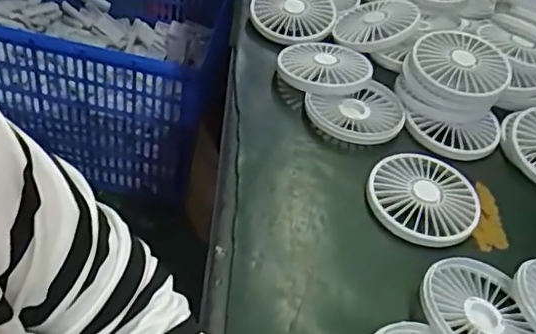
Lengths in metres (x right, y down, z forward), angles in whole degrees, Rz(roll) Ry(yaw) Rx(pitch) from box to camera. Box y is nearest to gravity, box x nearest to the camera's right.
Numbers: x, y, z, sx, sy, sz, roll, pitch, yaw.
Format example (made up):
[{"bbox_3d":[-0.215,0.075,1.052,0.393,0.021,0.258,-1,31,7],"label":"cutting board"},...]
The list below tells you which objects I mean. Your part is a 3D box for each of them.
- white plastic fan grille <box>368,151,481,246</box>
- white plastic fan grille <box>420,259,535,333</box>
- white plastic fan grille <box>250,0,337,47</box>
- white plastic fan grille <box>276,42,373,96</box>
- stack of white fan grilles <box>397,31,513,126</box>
[{"bbox_3d":[0.123,0.022,0.459,0.085,0.011,0.083,7,46,-7],"label":"white plastic fan grille"},{"bbox_3d":[0.138,0.096,0.380,0.073,0.013,0.087,4,46,-10],"label":"white plastic fan grille"},{"bbox_3d":[0.027,-0.162,0.596,0.083,0.013,0.099,15,46,0],"label":"white plastic fan grille"},{"bbox_3d":[0.053,-0.095,0.546,0.087,0.011,0.073,-3,48,-17],"label":"white plastic fan grille"},{"bbox_3d":[0.167,-0.083,0.528,0.088,0.046,0.090,22,46,7],"label":"stack of white fan grilles"}]

